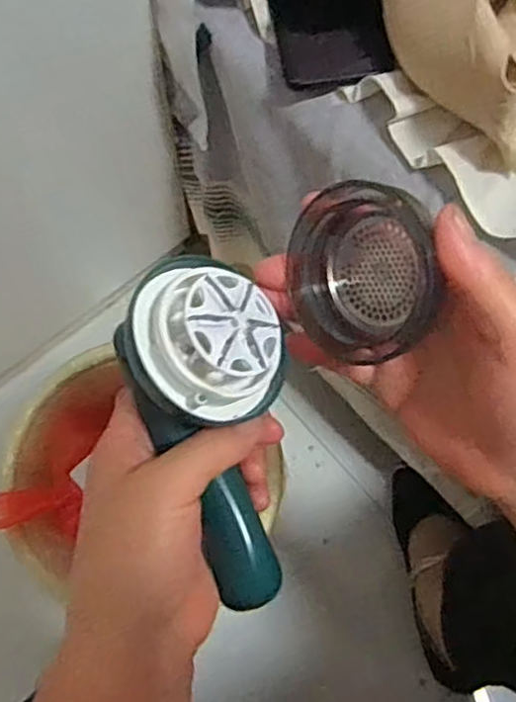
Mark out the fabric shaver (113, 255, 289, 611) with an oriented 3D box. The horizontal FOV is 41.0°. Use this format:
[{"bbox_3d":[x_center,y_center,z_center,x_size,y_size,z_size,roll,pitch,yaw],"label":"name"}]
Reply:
[{"bbox_3d":[-0.014,0.037,0.298,0.064,0.042,0.150,-14,106,-6],"label":"fabric shaver"}]

